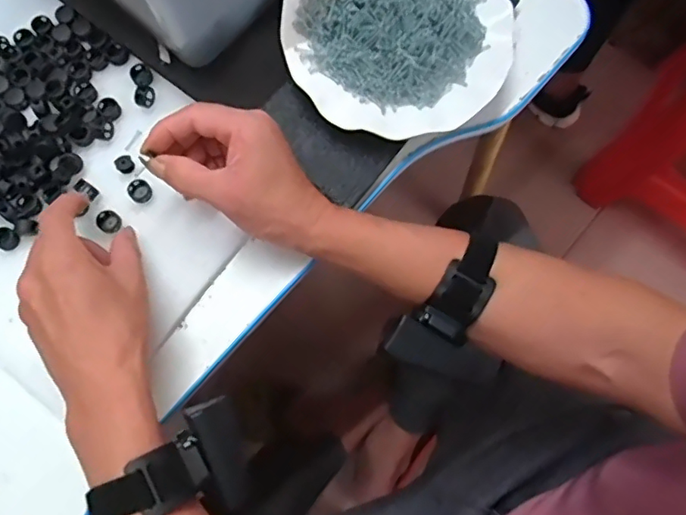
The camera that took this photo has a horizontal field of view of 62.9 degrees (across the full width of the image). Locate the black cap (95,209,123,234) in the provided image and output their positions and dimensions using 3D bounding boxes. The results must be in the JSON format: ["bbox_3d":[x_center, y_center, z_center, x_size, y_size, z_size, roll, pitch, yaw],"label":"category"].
[{"bbox_3d":[-0.182,-0.028,0.434,0.017,0.007,0.017,0,76,-1],"label":"black cap"}]

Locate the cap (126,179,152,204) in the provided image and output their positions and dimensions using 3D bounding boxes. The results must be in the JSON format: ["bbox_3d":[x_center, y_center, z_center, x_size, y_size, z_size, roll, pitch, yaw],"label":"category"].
[{"bbox_3d":[-0.160,-0.052,0.442,0.017,0.005,0.019,-40,79,-10],"label":"cap"}]

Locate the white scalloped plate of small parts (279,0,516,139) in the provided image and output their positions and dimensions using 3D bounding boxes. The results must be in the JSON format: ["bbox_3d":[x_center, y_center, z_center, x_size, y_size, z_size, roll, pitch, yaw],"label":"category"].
[{"bbox_3d":[0.045,-0.181,0.446,0.178,0.026,0.172,0,76,-1],"label":"white scalloped plate of small parts"}]

